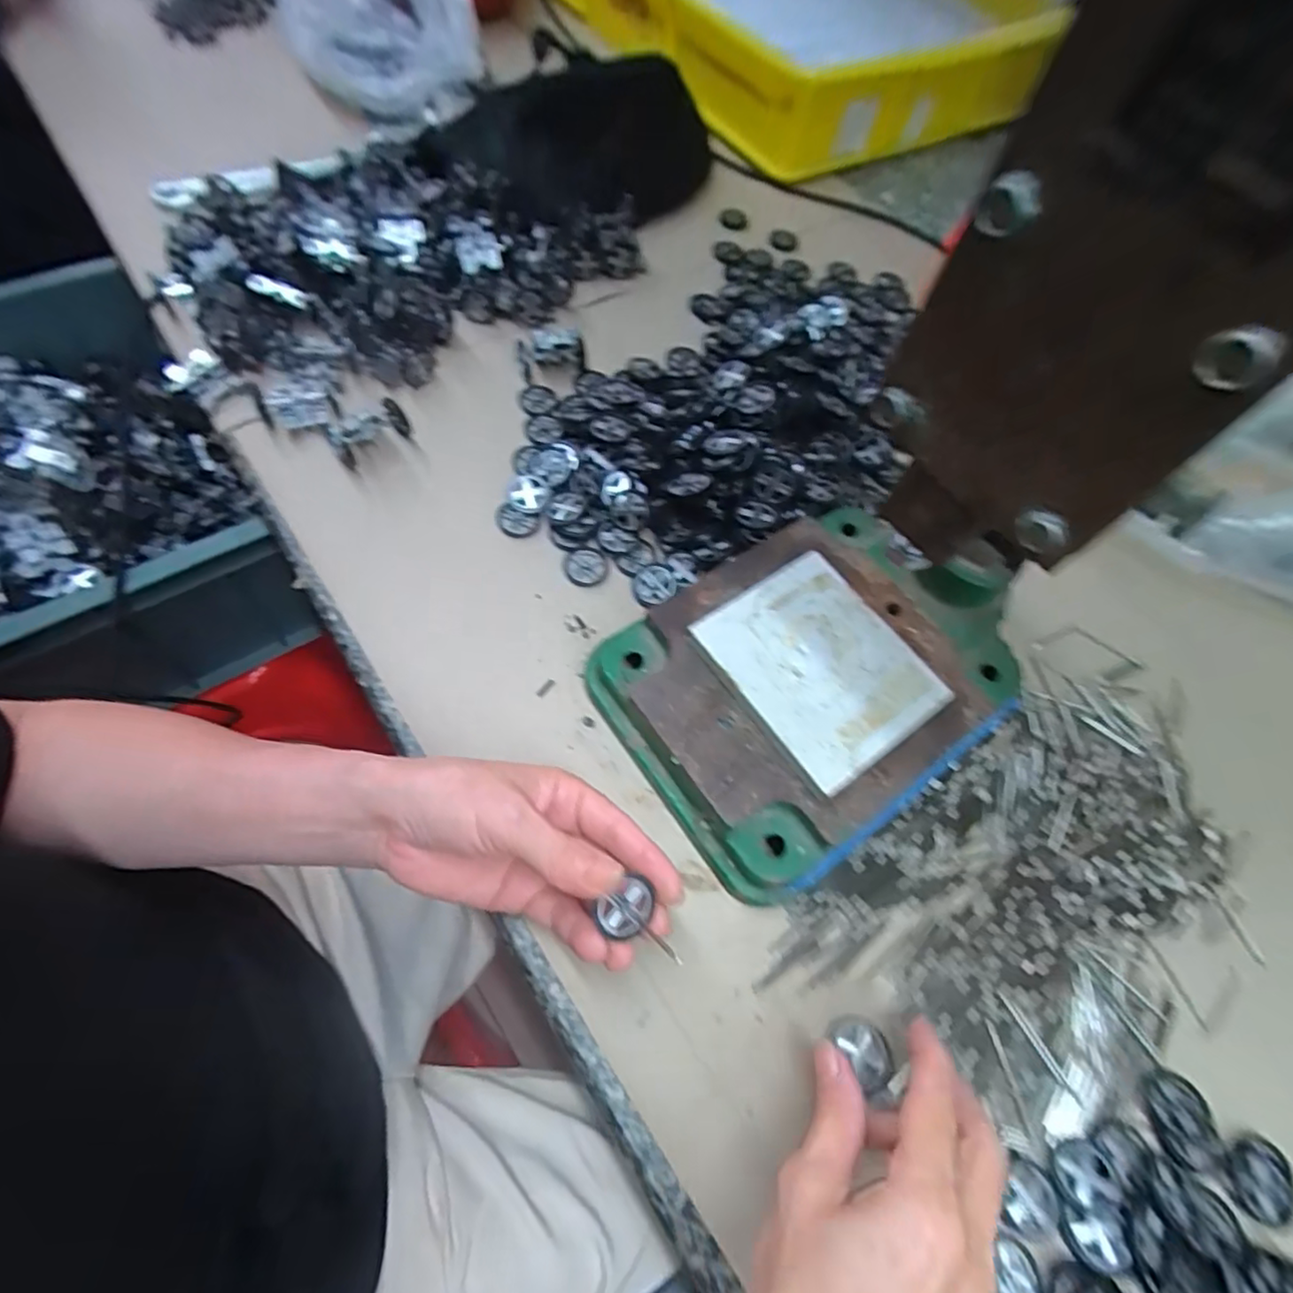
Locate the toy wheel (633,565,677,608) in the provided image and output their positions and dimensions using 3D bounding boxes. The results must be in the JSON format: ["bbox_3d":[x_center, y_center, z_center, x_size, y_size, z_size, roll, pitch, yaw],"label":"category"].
[{"bbox_3d":[0.005,-0.039,0.391,0.026,0.005,0.024,0,65,-1],"label":"toy wheel"}]

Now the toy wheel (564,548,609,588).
[{"bbox_3d":[-0.038,-0.051,0.400,0.027,0.004,0.027,0,65,-1],"label":"toy wheel"}]

